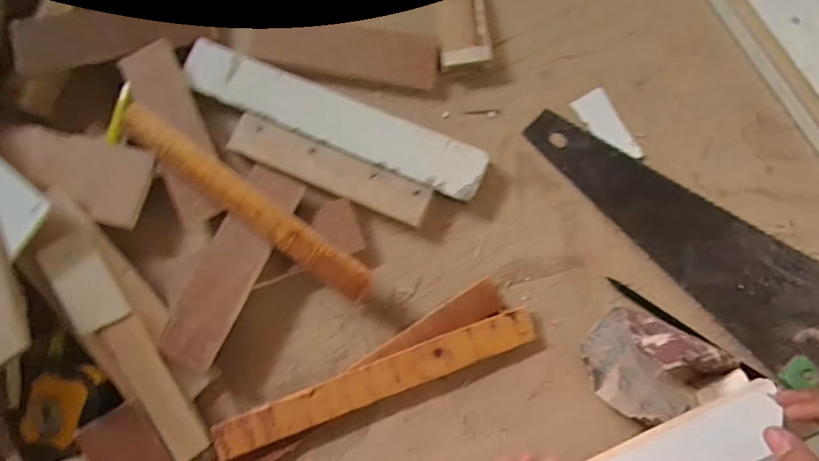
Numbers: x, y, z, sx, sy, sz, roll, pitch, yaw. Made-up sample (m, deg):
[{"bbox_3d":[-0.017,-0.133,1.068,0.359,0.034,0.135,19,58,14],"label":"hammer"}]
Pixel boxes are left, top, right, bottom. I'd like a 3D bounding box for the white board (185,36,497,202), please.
[{"bbox_3d":[-0.080,-0.112,0.482,0.322,0.014,0.050,23,82,9],"label":"white board"}]

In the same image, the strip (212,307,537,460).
[{"bbox_3d":[-0.032,0.138,0.438,0.301,0.014,0.035,-22,78,1],"label":"strip"}]

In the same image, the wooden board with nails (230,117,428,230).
[{"bbox_3d":[-0.080,-0.060,0.472,0.207,0.010,0.039,23,82,9],"label":"wooden board with nails"}]

